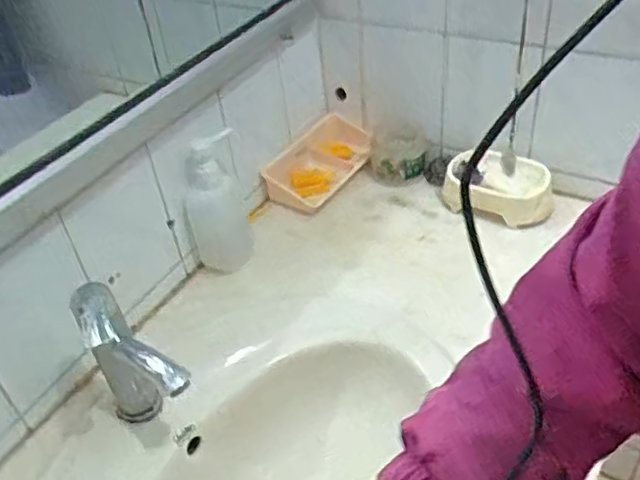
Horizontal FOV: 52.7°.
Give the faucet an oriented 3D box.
[{"bbox_3d":[-0.192,0.151,0.696,0.135,0.192,0.055,27,49,32],"label":"faucet"}]

